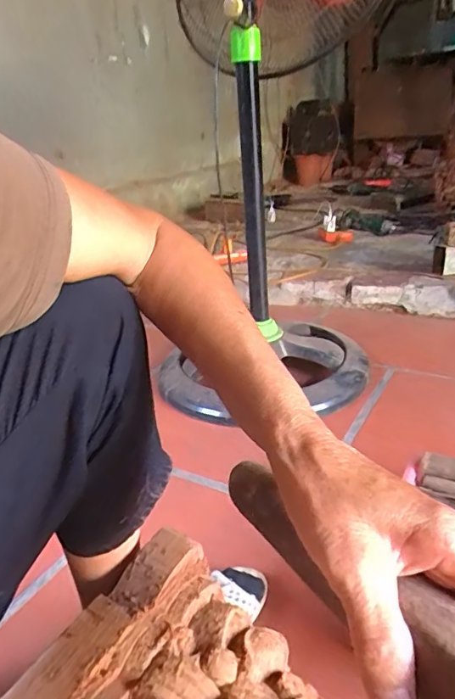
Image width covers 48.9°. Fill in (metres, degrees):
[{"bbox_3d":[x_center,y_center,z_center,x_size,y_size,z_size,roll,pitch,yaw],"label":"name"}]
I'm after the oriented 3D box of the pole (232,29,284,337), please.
[{"bbox_3d":[0.060,-0.300,1.037,0.056,0.610,0.055,-8,24,-4],"label":"pole"}]

